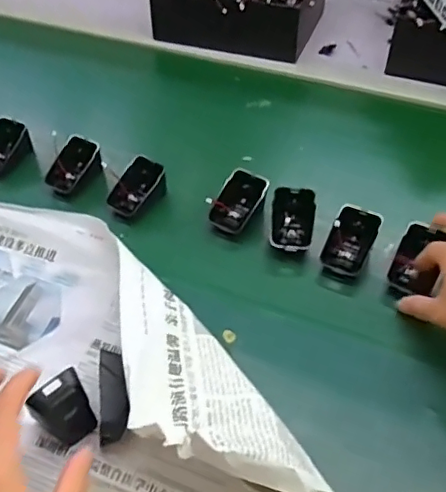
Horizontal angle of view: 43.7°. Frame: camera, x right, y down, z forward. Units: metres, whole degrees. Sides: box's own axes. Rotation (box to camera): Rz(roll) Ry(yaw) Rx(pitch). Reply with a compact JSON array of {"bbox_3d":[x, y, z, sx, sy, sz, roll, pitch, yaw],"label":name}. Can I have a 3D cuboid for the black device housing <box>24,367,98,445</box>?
[{"bbox_3d":[-0.118,0.128,0.427,0.029,0.064,0.039,36,58,29],"label":"black device housing"}]

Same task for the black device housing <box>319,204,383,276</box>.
[{"bbox_3d":[0.128,-0.006,0.553,0.043,0.017,0.069,22,85,25],"label":"black device housing"}]

